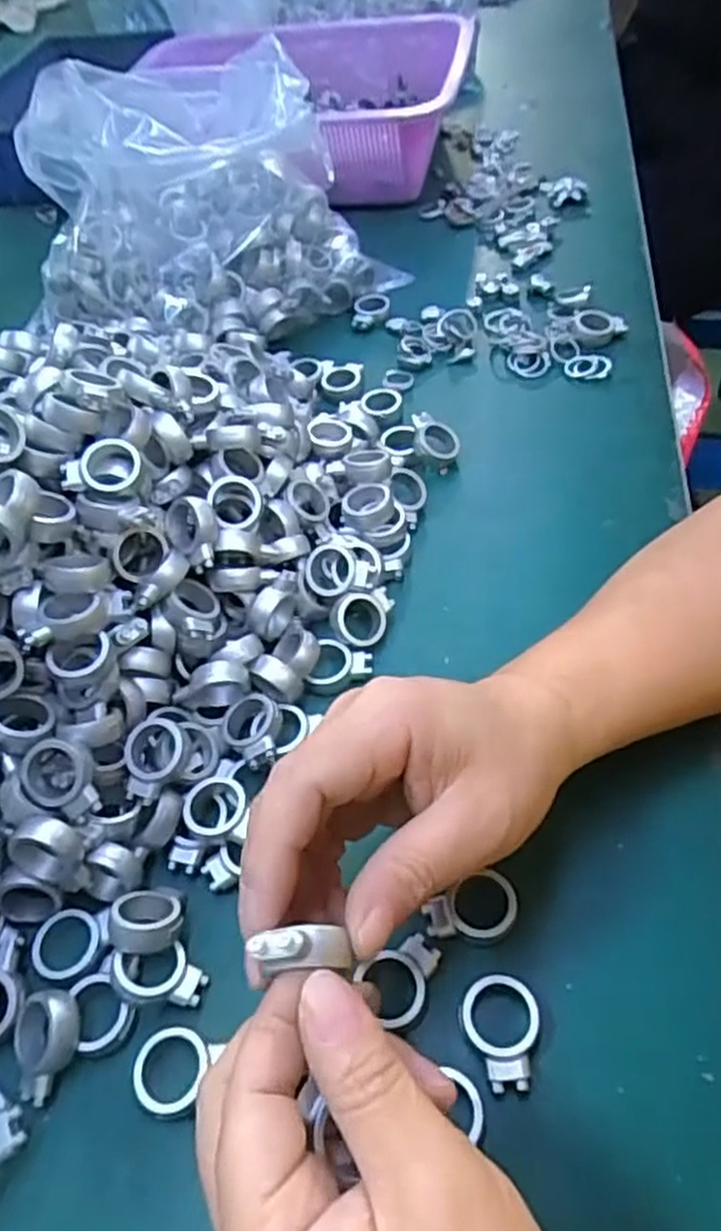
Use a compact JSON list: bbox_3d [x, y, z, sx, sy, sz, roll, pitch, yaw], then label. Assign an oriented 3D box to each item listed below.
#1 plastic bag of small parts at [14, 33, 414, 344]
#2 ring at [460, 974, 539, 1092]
[{"bbox_3d":[-0.108,-0.273,0.508,0.159,0.155,0.188,33,62,28],"label":"plastic bag of small parts"},{"bbox_3d":[0.047,0.139,0.259,0.026,0.006,0.034,0,52,7],"label":"ring"}]

